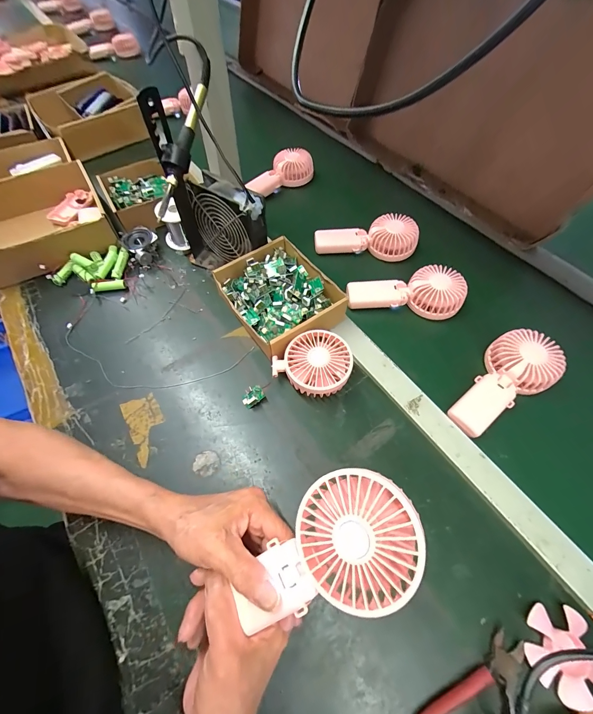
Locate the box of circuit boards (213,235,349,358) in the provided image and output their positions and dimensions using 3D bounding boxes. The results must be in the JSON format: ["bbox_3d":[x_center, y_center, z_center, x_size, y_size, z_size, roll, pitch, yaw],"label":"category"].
[{"bbox_3d":[-0.027,-0.089,0.469,0.147,0.057,0.171,-31,64,-18],"label":"box of circuit boards"}]

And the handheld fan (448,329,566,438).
[{"bbox_3d":[0.277,0.027,0.411,0.174,0.033,0.082,-28,63,-16],"label":"handheld fan"}]

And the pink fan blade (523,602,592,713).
[{"bbox_3d":[0.249,0.277,0.282,0.068,0.014,0.070,-1,61,1],"label":"pink fan blade"}]

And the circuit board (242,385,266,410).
[{"bbox_3d":[-0.059,0.053,0.412,0.030,0.014,0.023,-27,64,-13],"label":"circuit board"}]

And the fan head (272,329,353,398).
[{"bbox_3d":[0.027,0.011,0.416,0.091,0.047,0.089,0,59,-1],"label":"fan head"}]

